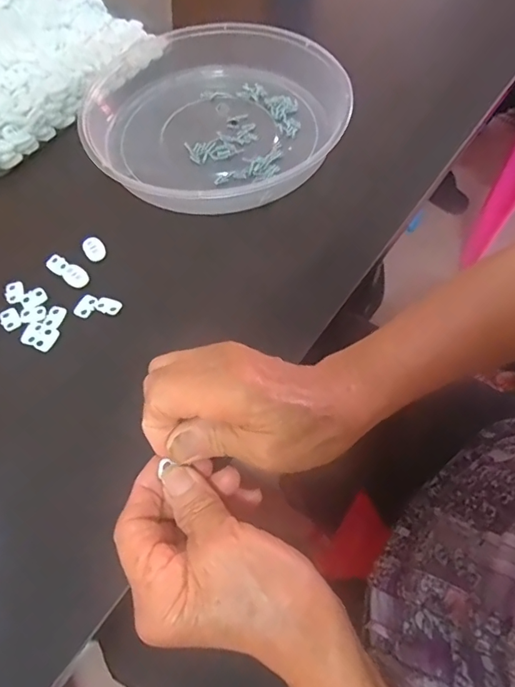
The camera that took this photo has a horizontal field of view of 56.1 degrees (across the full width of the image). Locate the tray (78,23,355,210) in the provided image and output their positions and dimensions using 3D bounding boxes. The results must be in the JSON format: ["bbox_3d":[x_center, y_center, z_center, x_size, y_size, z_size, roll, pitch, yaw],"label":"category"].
[{"bbox_3d":[-0.044,-0.208,0.439,0.239,0.035,0.228,-1,60,1],"label":"tray"}]

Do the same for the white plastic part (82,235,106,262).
[{"bbox_3d":[-0.131,-0.077,0.387,0.015,0.004,0.022,-29,63,-14],"label":"white plastic part"}]

